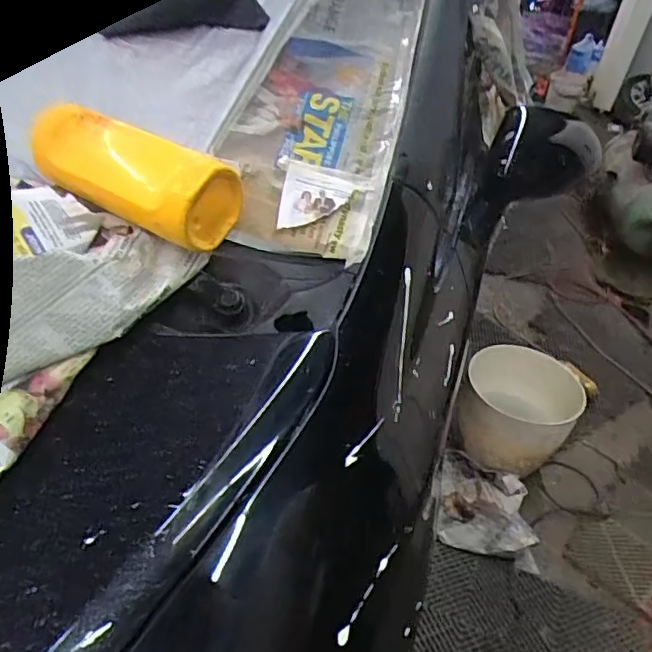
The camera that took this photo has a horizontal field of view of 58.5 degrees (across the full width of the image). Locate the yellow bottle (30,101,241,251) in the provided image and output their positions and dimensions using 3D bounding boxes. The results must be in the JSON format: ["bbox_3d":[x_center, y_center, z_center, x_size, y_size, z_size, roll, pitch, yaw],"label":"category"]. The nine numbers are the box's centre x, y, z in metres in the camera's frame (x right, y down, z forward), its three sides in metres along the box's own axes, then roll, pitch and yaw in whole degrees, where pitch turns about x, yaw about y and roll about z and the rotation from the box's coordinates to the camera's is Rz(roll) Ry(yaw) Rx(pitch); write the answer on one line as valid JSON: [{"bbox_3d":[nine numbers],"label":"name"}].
[{"bbox_3d":[-0.180,-0.141,0.539,0.193,0.075,0.070,22,39,19],"label":"yellow bottle"}]

